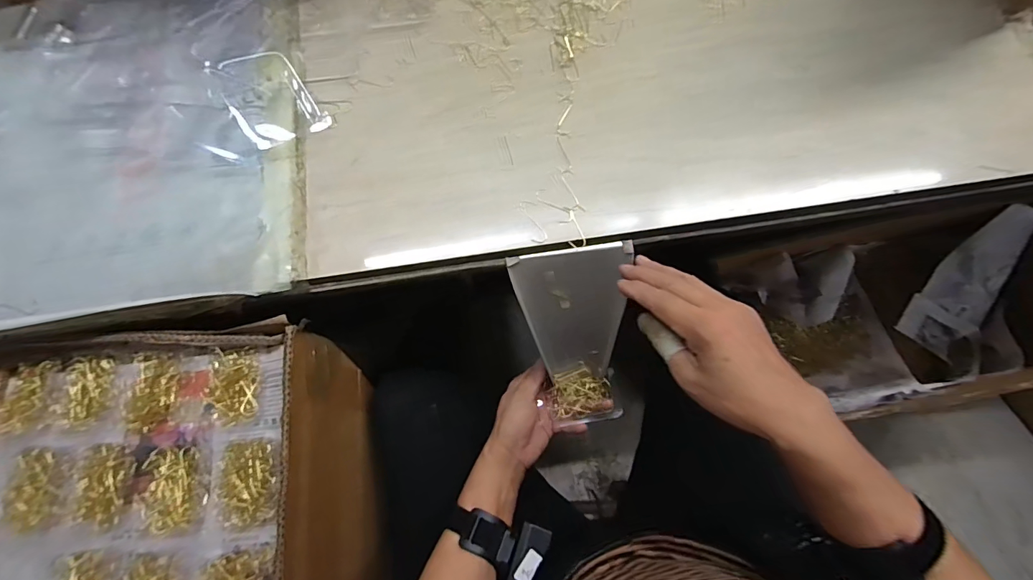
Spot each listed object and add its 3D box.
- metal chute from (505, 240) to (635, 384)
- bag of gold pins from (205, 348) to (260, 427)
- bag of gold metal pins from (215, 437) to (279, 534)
[{"bbox_3d":[0.057,0.026,0.440,0.108,0.013,0.149,-5,119,3],"label":"metal chute"},{"bbox_3d":[-0.261,0.089,0.400,0.049,0.010,0.068,-5,76,0],"label":"bag of gold pins"},{"bbox_3d":[-0.231,0.165,0.373,0.063,0.012,0.073,-16,76,-3],"label":"bag of gold metal pins"}]

